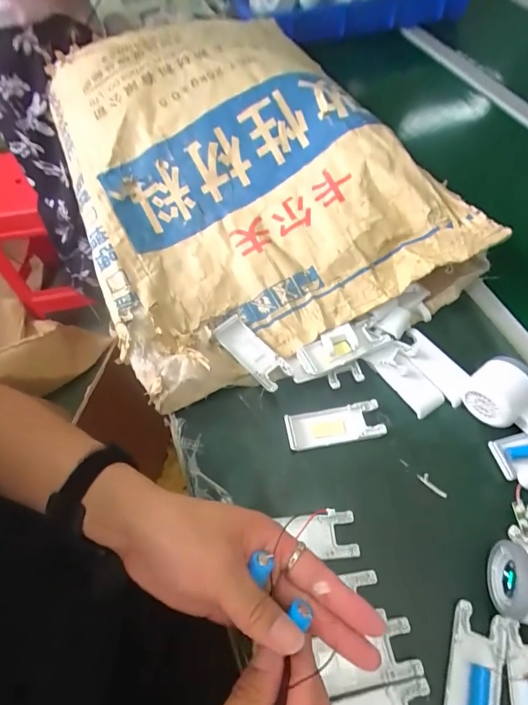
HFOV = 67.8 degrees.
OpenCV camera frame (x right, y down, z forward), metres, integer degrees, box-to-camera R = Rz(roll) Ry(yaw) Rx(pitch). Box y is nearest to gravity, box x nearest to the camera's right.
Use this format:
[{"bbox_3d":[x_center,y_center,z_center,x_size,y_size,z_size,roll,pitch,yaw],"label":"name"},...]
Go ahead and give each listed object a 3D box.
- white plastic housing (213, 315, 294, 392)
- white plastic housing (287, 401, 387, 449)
[{"bbox_3d":[-0.014,0.001,0.471,0.039,0.020,0.106,-37,64,-18],"label":"white plastic housing"},{"bbox_3d":[0.077,0.079,0.427,0.103,0.008,0.039,-9,59,-3],"label":"white plastic housing"}]

